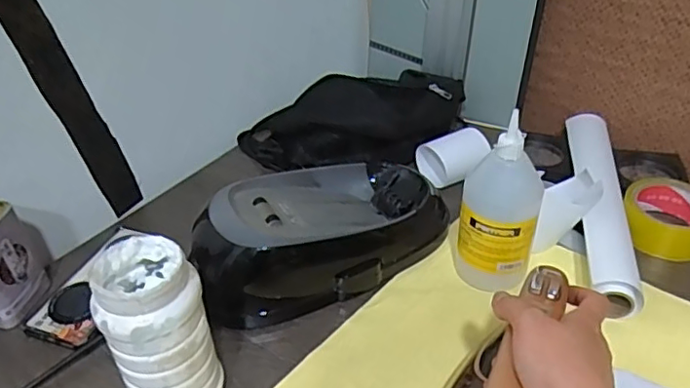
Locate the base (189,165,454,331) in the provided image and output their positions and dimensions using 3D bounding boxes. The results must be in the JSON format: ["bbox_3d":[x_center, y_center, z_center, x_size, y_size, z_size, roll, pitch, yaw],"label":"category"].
[{"bbox_3d":[-0.023,0.035,0.644,0.293,0.101,0.146,-17,40,-18],"label":"base"}]

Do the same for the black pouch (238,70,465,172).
[{"bbox_3d":[0.010,-0.111,0.819,0.316,0.085,0.177,-7,38,-7],"label":"black pouch"}]

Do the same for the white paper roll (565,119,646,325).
[{"bbox_3d":[0.301,0.006,0.699,0.057,0.059,0.335,7,38,11],"label":"white paper roll"}]

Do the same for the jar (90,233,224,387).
[{"bbox_3d":[-0.149,0.119,0.478,0.074,0.176,0.075,-1,37,1],"label":"jar"}]

